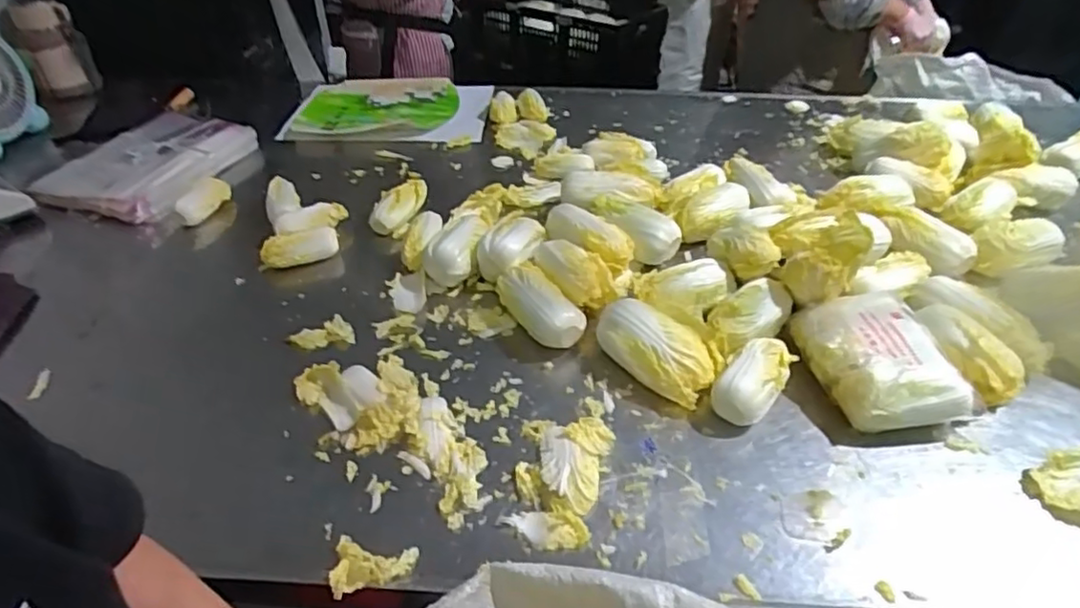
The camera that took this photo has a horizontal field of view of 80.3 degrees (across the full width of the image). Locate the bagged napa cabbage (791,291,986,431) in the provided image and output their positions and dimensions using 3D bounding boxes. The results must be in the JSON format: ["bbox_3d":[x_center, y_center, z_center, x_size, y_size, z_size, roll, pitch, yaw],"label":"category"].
[{"bbox_3d":[0.405,0.069,0.782,0.140,0.074,0.194,-8,41,-10],"label":"bagged napa cabbage"}]

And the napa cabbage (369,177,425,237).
[{"bbox_3d":[-0.238,-0.165,1.072,0.065,0.053,0.108,12,42,13],"label":"napa cabbage"}]

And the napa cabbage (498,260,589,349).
[{"bbox_3d":[-0.002,0.002,0.862,0.068,0.060,0.148,-24,46,-26],"label":"napa cabbage"}]

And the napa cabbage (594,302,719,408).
[{"bbox_3d":[0.145,0.054,0.787,0.091,0.066,0.154,-30,49,-31],"label":"napa cabbage"}]

